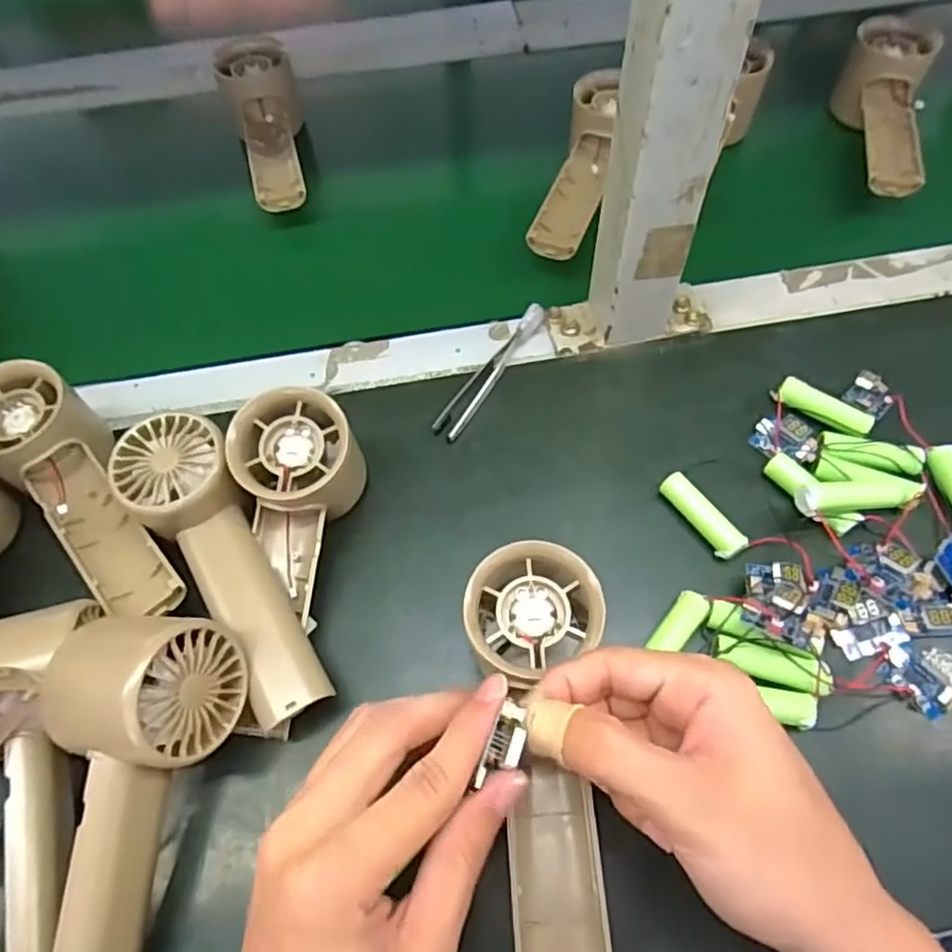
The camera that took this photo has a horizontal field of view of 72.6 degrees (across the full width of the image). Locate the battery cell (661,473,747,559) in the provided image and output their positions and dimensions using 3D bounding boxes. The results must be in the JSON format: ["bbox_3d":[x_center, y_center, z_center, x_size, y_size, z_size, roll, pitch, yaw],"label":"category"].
[{"bbox_3d":[0.115,0.020,0.330,0.014,0.015,0.049,-30,66,-14],"label":"battery cell"}]

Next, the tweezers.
[{"bbox_3d":[0.010,-0.063,0.380,0.016,0.010,0.105,30,67,16],"label":"tweezers"}]

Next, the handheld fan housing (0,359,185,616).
[{"bbox_3d":[-0.200,0.012,0.330,0.055,0.046,0.157,-37,78,-16],"label":"handheld fan housing"}]

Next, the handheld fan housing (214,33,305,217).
[{"bbox_3d":[-0.151,-0.253,0.473,0.053,0.059,0.125,-14,63,-6],"label":"handheld fan housing"}]

